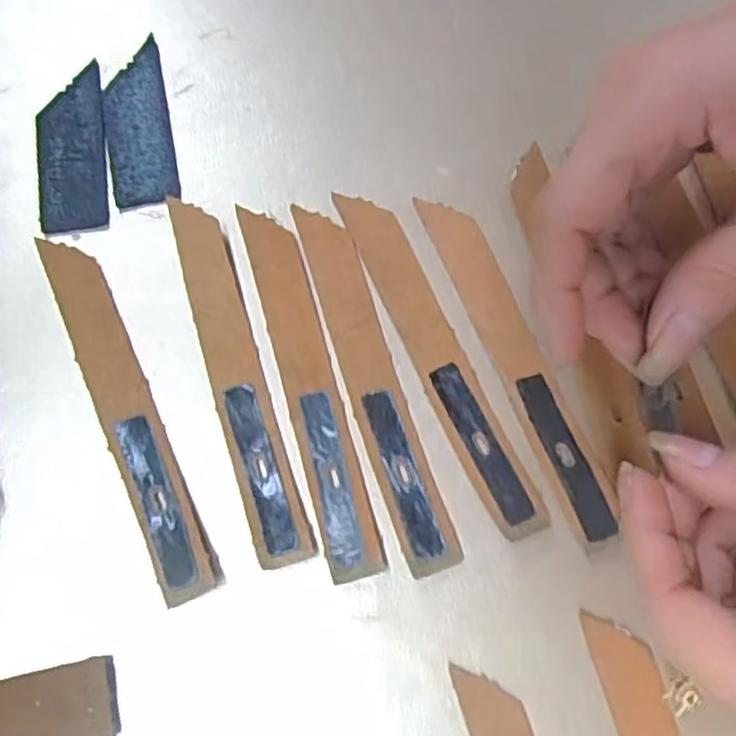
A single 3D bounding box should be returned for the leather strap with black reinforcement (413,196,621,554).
[{"bbox_3d":[0.050,-0.004,0.237,0.016,0.004,0.123,-22,75,-8],"label":"leather strap with black reinforcement"}]

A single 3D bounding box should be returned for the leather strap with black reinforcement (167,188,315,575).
[{"bbox_3d":[-0.043,0.000,0.233,0.017,0.004,0.124,-17,74,-6],"label":"leather strap with black reinforcement"}]

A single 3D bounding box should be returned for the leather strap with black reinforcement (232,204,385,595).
[{"bbox_3d":[-0.019,0.003,0.233,0.017,0.004,0.124,-15,74,-6],"label":"leather strap with black reinforcement"}]

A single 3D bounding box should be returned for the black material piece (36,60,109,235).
[{"bbox_3d":[-0.104,-0.078,0.256,0.023,0.004,0.063,-9,73,-4],"label":"black material piece"}]

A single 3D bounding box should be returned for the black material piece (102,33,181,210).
[{"bbox_3d":[-0.082,-0.088,0.259,0.023,0.004,0.064,-11,74,-5],"label":"black material piece"}]

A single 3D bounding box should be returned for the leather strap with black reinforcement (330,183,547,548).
[{"bbox_3d":[0.023,-0.006,0.236,0.017,0.005,0.124,-24,75,-8],"label":"leather strap with black reinforcement"}]

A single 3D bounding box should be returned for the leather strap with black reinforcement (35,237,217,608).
[{"bbox_3d":[-0.076,0.011,0.229,0.017,0.004,0.125,-24,75,-8],"label":"leather strap with black reinforcement"}]

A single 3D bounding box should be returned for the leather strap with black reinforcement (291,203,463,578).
[{"bbox_3d":[0.002,0.002,0.234,0.016,0.004,0.125,-17,74,-6],"label":"leather strap with black reinforcement"}]

